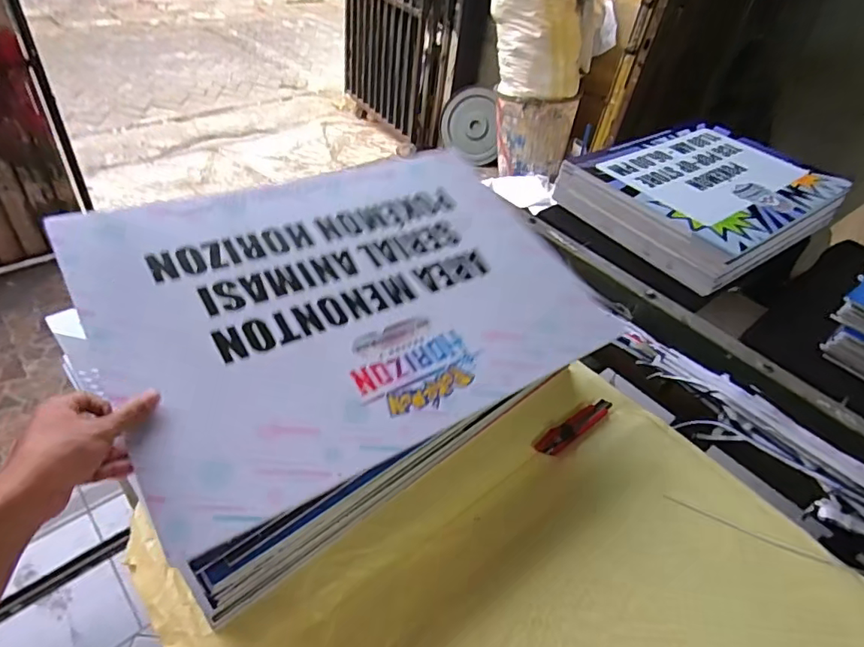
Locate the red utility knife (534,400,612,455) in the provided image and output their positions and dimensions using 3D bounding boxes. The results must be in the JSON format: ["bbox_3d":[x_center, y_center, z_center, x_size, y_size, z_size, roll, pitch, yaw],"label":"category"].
[{"bbox_3d":[0.211,0.144,0.760,0.151,0.020,0.031,-24,50,-28],"label":"red utility knife"}]

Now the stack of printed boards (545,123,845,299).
[{"bbox_3d":[0.634,-0.310,1.240,0.607,0.092,0.434,-24,50,-28],"label":"stack of printed boards"}]

